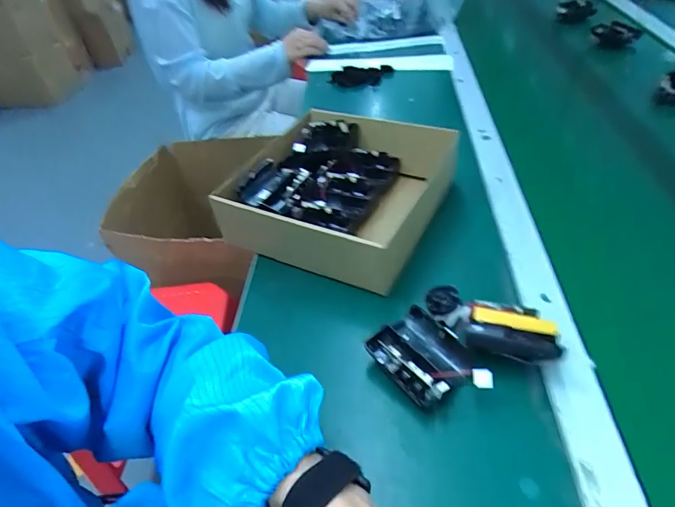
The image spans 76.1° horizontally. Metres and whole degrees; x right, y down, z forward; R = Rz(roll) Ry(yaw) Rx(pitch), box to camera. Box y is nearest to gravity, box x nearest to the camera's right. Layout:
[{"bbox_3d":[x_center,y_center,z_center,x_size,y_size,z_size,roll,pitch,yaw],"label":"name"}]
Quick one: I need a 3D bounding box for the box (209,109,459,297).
[{"bbox_3d":[0.008,-0.083,0.554,0.253,0.083,0.240,15,52,23],"label":"box"}]

